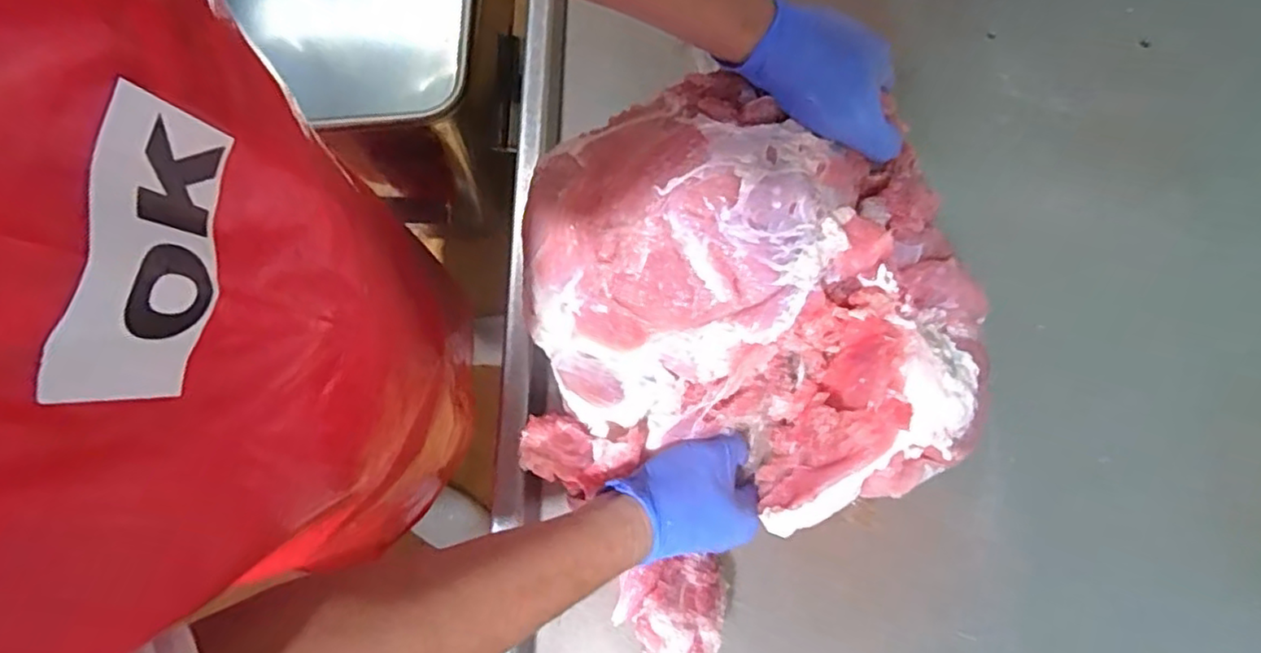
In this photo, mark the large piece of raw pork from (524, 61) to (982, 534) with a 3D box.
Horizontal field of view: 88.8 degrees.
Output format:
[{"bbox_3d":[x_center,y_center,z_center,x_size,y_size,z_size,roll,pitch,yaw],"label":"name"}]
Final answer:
[{"bbox_3d":[0.087,-0.015,0.459,0.324,0.133,0.273,0,73,-1],"label":"large piece of raw pork"}]

